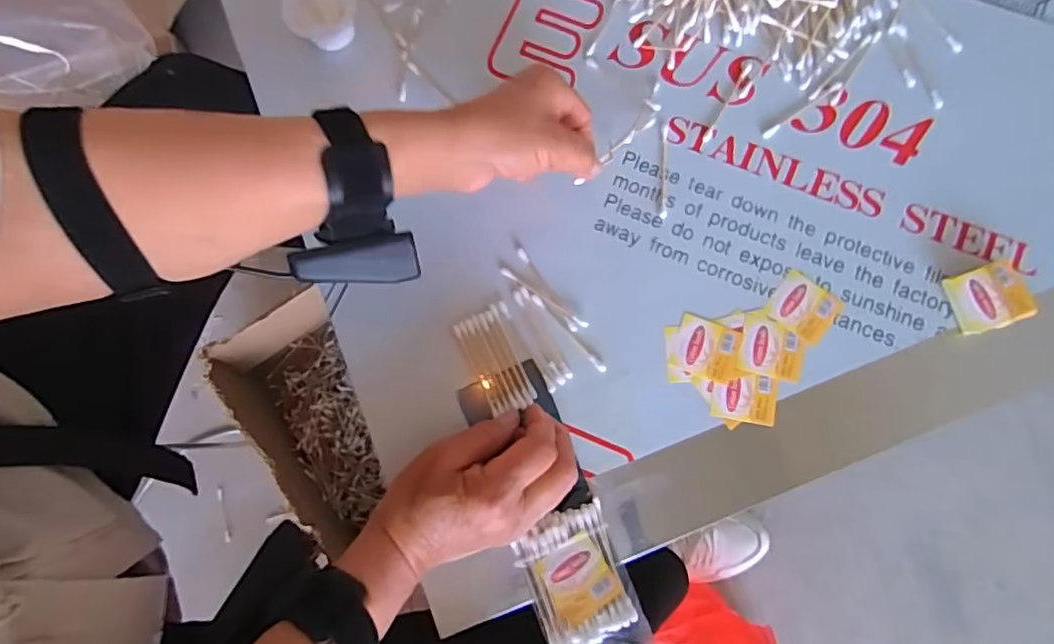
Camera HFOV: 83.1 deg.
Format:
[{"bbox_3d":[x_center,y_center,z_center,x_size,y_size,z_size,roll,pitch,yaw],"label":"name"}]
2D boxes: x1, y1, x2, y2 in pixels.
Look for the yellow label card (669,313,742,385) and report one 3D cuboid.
[{"bbox_3d":[0.125,0.018,0.413,0.043,0.004,0.040,19,80,4],"label":"yellow label card"}]

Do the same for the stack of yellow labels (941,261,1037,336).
[{"bbox_3d":[0.316,-0.016,0.407,0.044,0.020,0.041,-15,80,-2],"label":"stack of yellow labels"}]

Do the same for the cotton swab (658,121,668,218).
[{"bbox_3d":[0.101,-0.112,0.440,0.006,0.004,0.072,3,79,1],"label":"cotton swab"}]

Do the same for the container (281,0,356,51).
[{"bbox_3d":[-0.155,-0.233,0.451,0.053,0.028,0.047,-20,80,-3],"label":"container"}]

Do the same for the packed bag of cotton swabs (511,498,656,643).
[{"bbox_3d":[0.037,0.175,0.376,0.062,0.020,0.104,-22,80,-4],"label":"packed bag of cotton swabs"}]

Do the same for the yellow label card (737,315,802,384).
[{"bbox_3d":[0.169,0.018,0.412,0.041,0.004,0.042,11,80,3],"label":"yellow label card"}]

